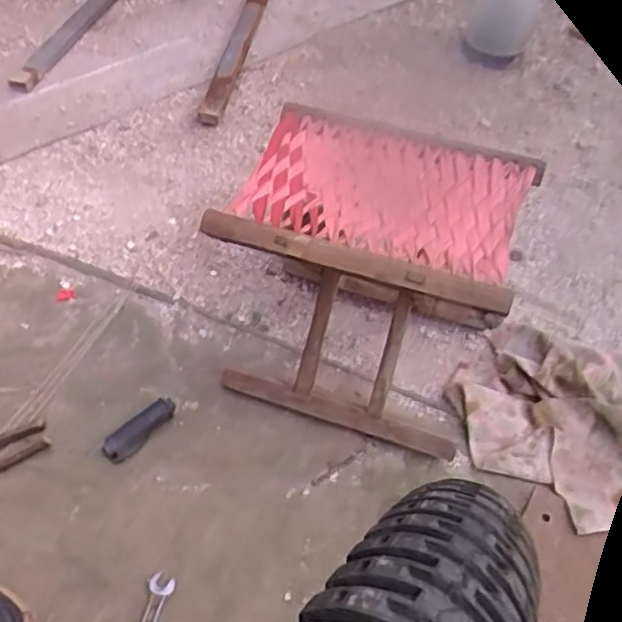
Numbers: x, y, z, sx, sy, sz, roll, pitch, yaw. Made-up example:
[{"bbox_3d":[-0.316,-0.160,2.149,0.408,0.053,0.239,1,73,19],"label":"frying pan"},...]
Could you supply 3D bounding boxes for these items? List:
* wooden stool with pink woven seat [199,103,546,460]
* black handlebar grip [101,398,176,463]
[{"bbox_3d":[0.064,-0.031,0.822,0.309,0.324,0.244,18,55,10],"label":"wooden stool with pink woven seat"},{"bbox_3d":[-0.219,0.151,0.850,0.037,0.024,0.100,34,59,20],"label":"black handlebar grip"}]

